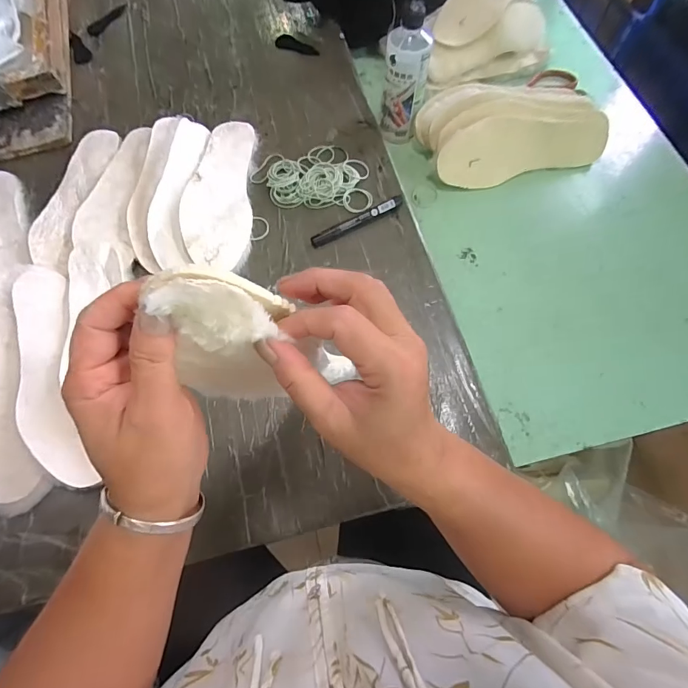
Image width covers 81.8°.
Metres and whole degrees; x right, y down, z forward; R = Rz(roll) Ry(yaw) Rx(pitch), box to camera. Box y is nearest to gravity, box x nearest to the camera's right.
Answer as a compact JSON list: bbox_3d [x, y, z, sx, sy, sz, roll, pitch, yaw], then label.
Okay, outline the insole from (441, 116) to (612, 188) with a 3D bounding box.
[{"bbox_3d":[0.285,-0.313,0.633,0.279,0.095,0.031,-11,44,-5],"label":"insole"}]

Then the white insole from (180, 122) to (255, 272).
[{"bbox_3d":[-0.184,-0.230,0.589,0.092,0.011,0.269,4,67,-16],"label":"white insole"}]

